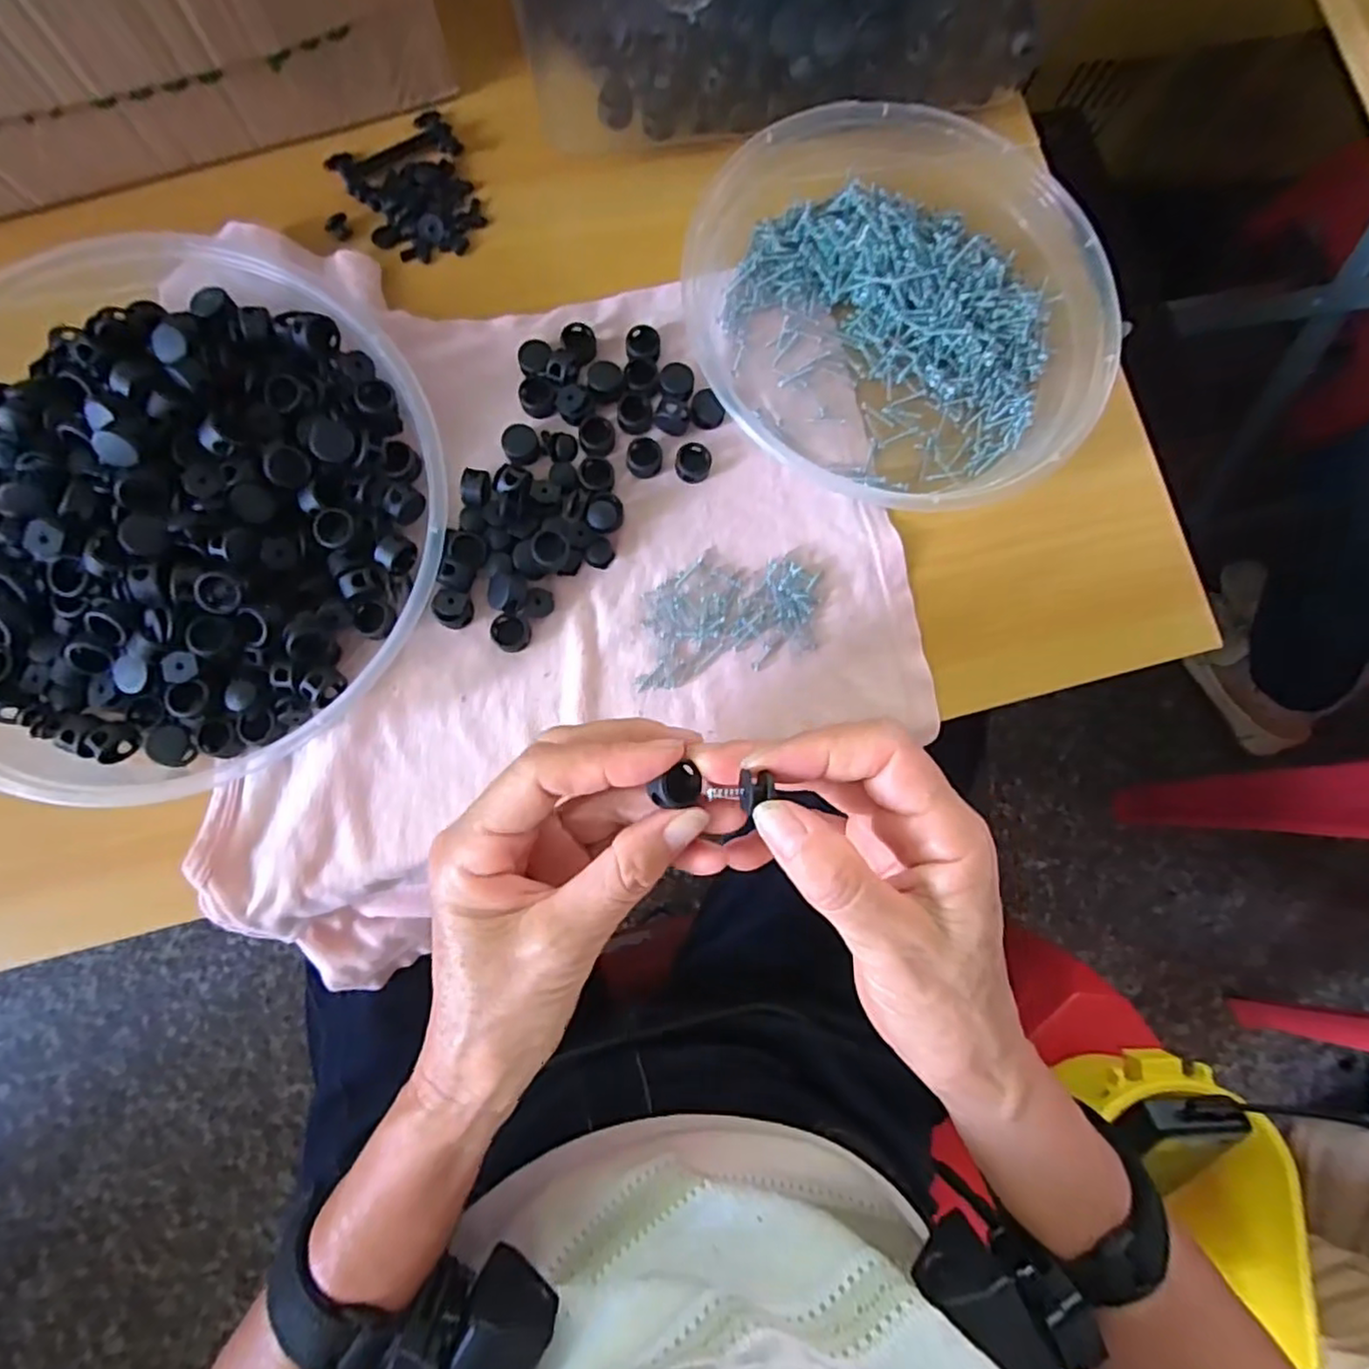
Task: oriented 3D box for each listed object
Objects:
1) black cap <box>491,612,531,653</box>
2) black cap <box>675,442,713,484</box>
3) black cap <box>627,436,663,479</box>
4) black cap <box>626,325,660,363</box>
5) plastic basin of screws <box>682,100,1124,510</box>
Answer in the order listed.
[{"bbox_3d":[-0.079,-0.023,0.302,0.017,0.009,0.016,1,81,-5],"label":"black cap"},{"bbox_3d":[0.005,-0.107,0.320,0.019,0.007,0.017,-43,87,-10],"label":"black cap"},{"bbox_3d":[-0.019,-0.109,0.318,0.016,0.007,0.017,1,86,-7],"label":"black cap"},{"bbox_3d":[-0.020,-0.169,0.327,0.017,0.006,0.016,1,81,-5],"label":"black cap"},{"bbox_3d":[0.108,-0.186,0.319,0.196,0.042,0.176,38,80,1],"label":"plastic basin of screws"}]

